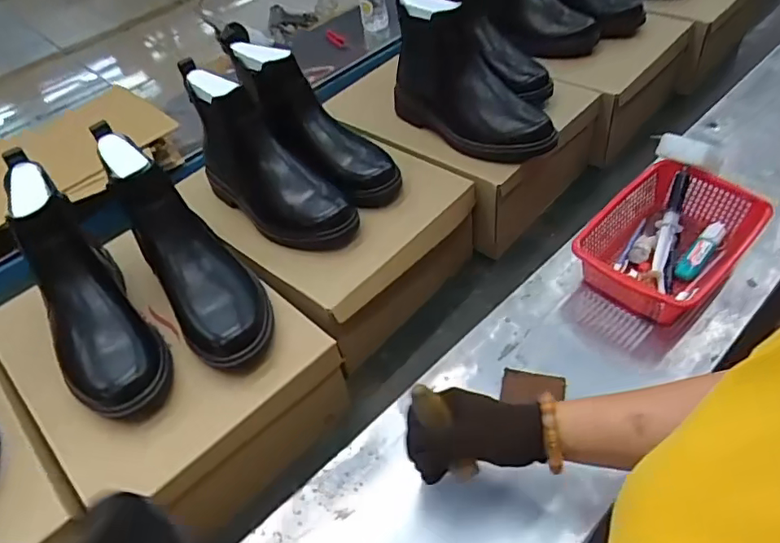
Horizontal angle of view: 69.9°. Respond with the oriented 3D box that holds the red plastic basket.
[{"bbox_3d":[0.338,-0.037,0.686,0.212,0.090,0.150,-36,55,-27],"label":"red plastic basket"}]

